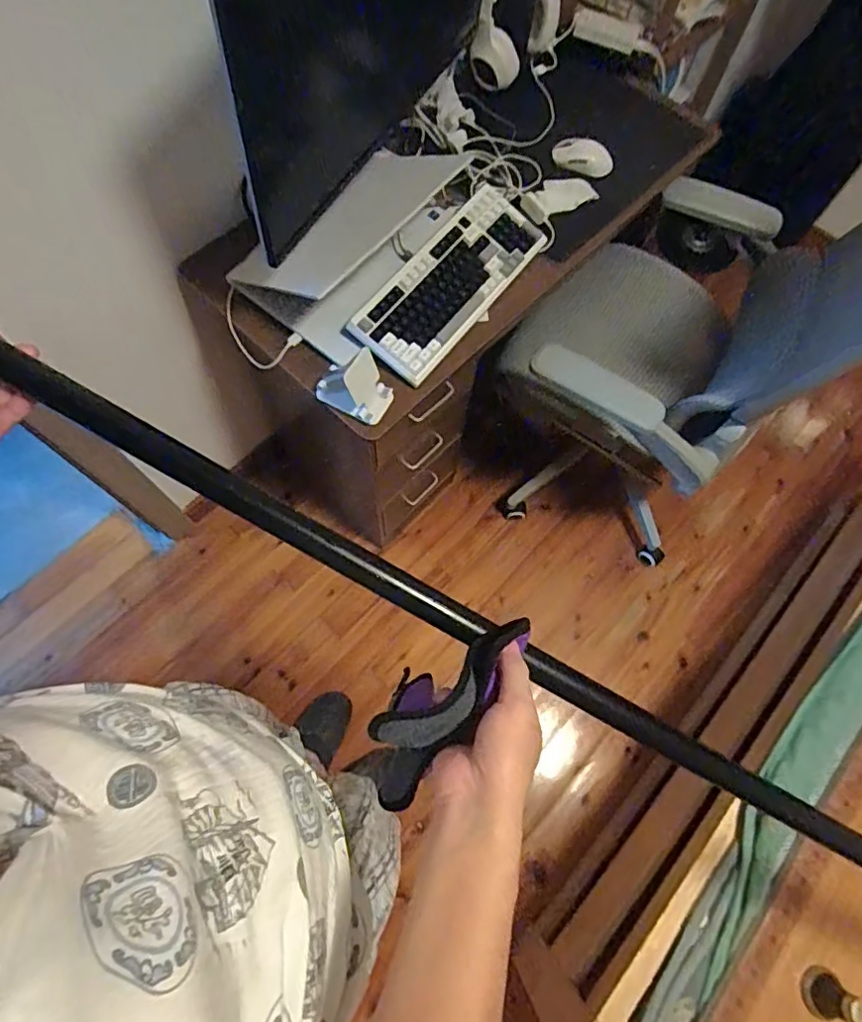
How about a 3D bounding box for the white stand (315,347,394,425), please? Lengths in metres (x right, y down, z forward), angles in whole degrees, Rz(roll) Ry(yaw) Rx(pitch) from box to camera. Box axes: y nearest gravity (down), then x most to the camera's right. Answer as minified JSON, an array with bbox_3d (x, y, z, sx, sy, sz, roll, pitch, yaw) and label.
[{"bbox_3d":[-0.119,-0.193,0.847,0.112,0.081,0.071,29,70,9],"label":"white stand"}]

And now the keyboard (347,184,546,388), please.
[{"bbox_3d":[0.037,-0.376,0.915,0.140,0.052,0.374,35,71,11],"label":"keyboard"}]

